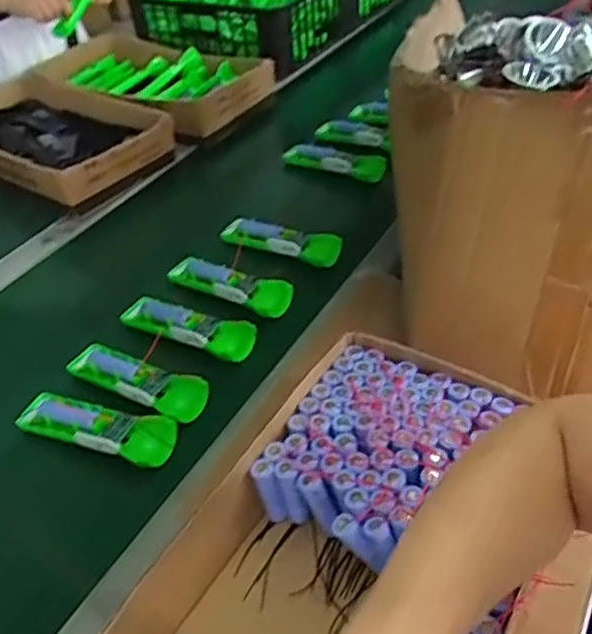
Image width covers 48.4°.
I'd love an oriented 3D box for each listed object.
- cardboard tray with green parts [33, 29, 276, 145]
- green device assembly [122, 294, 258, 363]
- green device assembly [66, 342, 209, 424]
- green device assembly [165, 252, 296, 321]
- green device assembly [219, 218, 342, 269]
[{"bbox_3d":[-0.261,-0.415,1.159,0.415,0.074,0.235,26,51,31],"label":"cardboard tray with green parts"},{"bbox_3d":[-0.120,0.009,0.727,0.163,0.022,0.041,17,47,23],"label":"green device assembly"},{"bbox_3d":[-0.164,0.063,0.677,0.162,0.022,0.047,18,47,24],"label":"green device assembly"},{"bbox_3d":[-0.083,-0.040,0.787,0.162,0.026,0.045,19,47,25],"label":"green device assembly"},{"bbox_3d":[-0.024,-0.100,0.843,0.164,0.024,0.047,15,46,21],"label":"green device assembly"}]

